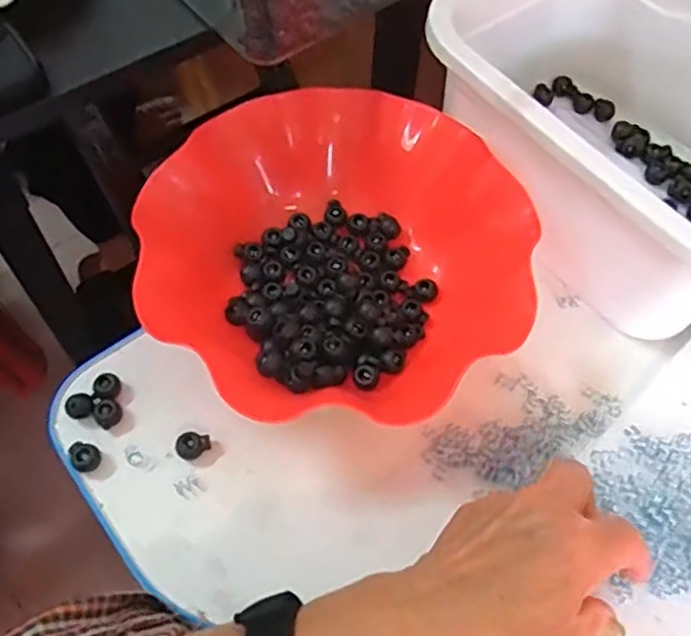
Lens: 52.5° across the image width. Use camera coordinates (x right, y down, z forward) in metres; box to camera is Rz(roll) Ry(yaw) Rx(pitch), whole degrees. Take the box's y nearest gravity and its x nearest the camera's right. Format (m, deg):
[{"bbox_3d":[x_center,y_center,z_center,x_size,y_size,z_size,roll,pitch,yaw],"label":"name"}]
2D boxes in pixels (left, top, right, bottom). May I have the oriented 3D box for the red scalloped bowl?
[{"bbox_3d":[-0.007,-0.038,0.425,0.214,0.059,0.205,0,62,0],"label":"red scalloped bowl"}]

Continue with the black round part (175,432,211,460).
[{"bbox_3d":[-0.087,0.072,0.397,0.019,0.008,0.014,6,62,4],"label":"black round part"}]

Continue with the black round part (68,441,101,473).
[{"bbox_3d":[-0.147,0.077,0.391,0.016,0.013,0.016,0,62,0],"label":"black round part"}]

